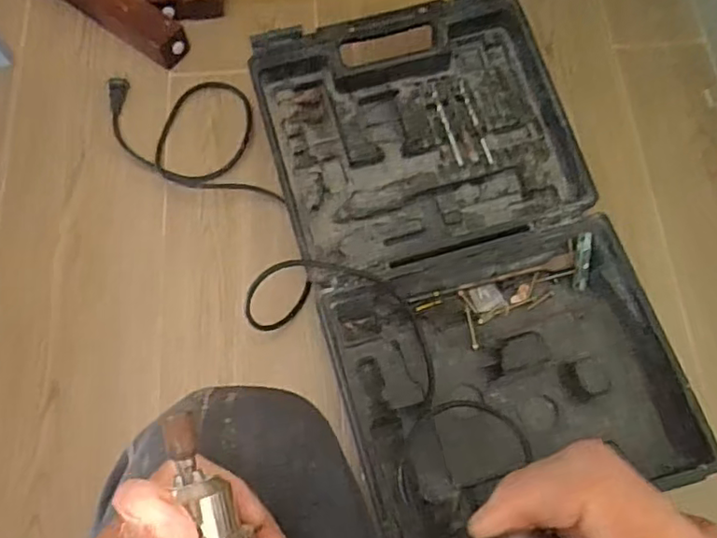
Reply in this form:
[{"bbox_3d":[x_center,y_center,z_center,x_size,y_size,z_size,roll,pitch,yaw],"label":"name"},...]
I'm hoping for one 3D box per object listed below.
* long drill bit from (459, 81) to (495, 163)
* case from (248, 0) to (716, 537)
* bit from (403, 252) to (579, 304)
[{"bbox_3d":[0.146,-0.182,0.762,0.008,0.004,0.118,-15,71,-5],"label":"long drill bit"},{"bbox_3d":[0.110,-0.032,0.699,0.342,0.095,0.603,-15,71,-6],"label":"case"},{"bbox_3d":[0.151,0.011,0.699,0.196,0.015,0.014,-13,71,-5],"label":"bit"}]

